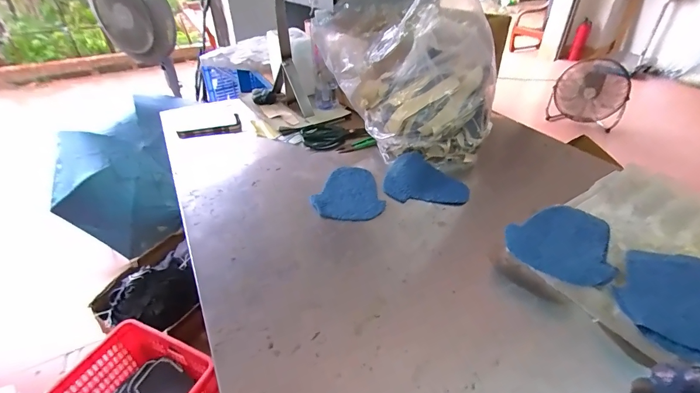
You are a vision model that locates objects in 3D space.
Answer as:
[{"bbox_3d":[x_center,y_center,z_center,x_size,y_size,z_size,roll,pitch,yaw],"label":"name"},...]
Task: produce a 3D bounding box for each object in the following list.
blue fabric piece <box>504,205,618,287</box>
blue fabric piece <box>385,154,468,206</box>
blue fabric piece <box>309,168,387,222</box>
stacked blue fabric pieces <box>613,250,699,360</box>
[{"bbox_3d":[0.291,0.056,0.484,0.125,0.016,0.139,18,40,25],"label":"blue fabric piece"},{"bbox_3d":[0.145,-0.034,0.656,0.149,0.024,0.126,8,37,13],"label":"blue fabric piece"},{"bbox_3d":[-0.008,-0.008,0.635,0.123,0.007,0.155,-8,36,-8],"label":"blue fabric piece"},{"bbox_3d":[0.403,0.123,0.407,0.138,0.031,0.171,29,46,35],"label":"stacked blue fabric pieces"}]

